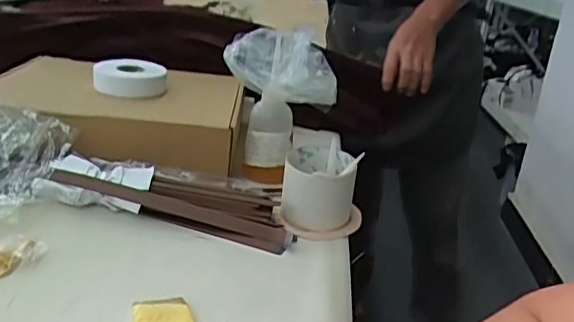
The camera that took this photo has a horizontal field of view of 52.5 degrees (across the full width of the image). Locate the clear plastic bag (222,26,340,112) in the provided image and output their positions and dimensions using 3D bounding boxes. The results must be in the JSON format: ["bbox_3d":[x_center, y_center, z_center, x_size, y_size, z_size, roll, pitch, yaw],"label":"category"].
[{"bbox_3d":[-0.009,-0.118,0.707,0.143,0.082,0.049,19,25,27],"label":"clear plastic bag"}]

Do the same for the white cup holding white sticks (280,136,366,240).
[{"bbox_3d":[0.042,0.033,0.672,0.093,0.081,0.105,8,22,3],"label":"white cup holding white sticks"}]

